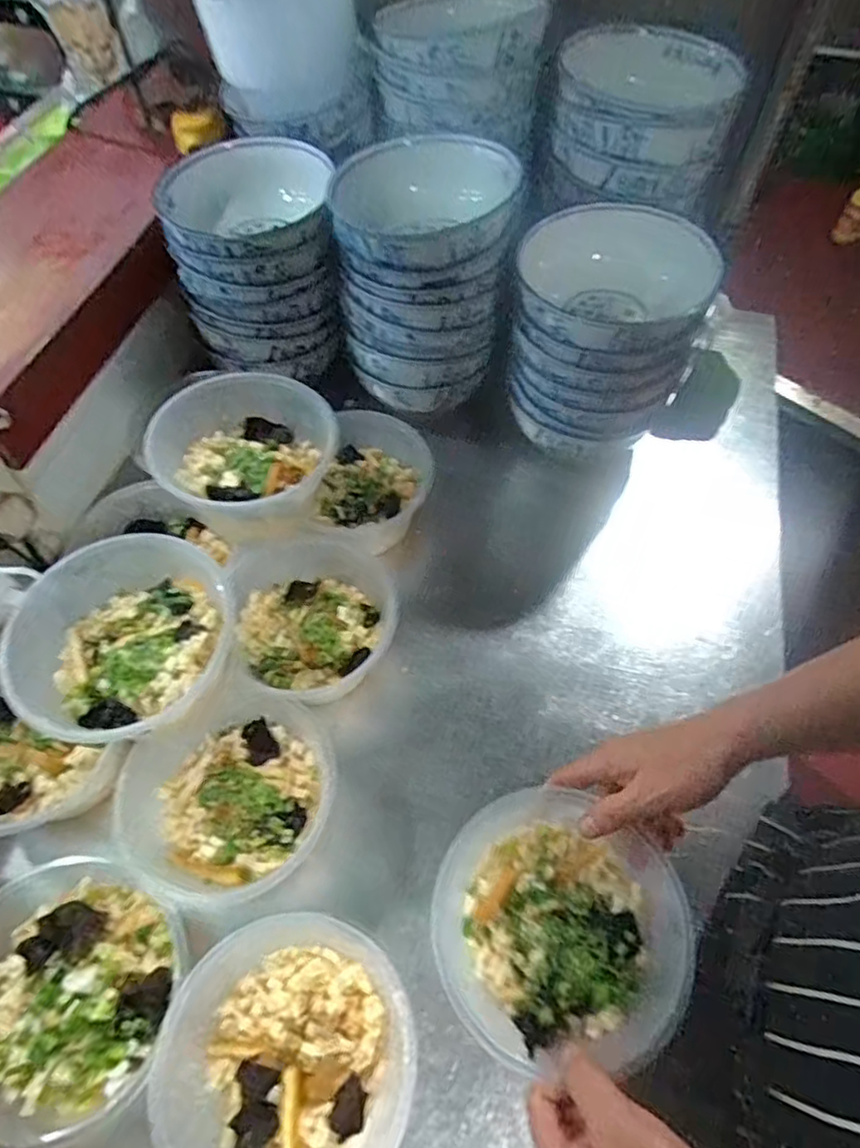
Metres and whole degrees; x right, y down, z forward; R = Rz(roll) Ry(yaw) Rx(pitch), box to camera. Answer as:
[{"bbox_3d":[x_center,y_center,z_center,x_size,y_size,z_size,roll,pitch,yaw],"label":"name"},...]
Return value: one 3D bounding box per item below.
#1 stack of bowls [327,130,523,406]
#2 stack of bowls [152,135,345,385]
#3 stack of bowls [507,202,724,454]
[{"bbox_3d":[-0.003,-0.339,0.746,0.183,0.219,0.190,10,58,5],"label":"stack of bowls"},{"bbox_3d":[-0.206,-0.369,0.774,0.185,0.185,0.172,-6,58,-4],"label":"stack of bowls"},{"bbox_3d":[0.184,-0.261,0.715,0.188,0.192,0.192,7,58,4],"label":"stack of bowls"}]

